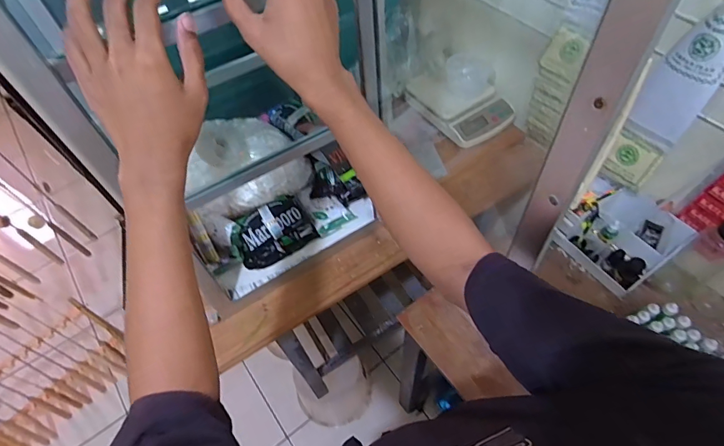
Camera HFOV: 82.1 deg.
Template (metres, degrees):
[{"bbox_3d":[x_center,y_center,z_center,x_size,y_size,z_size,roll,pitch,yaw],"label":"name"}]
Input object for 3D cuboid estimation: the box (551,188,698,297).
[{"bbox_3d":[0.495,0.027,0.800,0.144,0.096,0.181,-36,61,-19],"label":"box"}]

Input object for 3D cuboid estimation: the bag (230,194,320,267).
[{"bbox_3d":[-0.155,0.009,0.719,0.135,0.062,0.092,-27,59,-14],"label":"bag"}]

